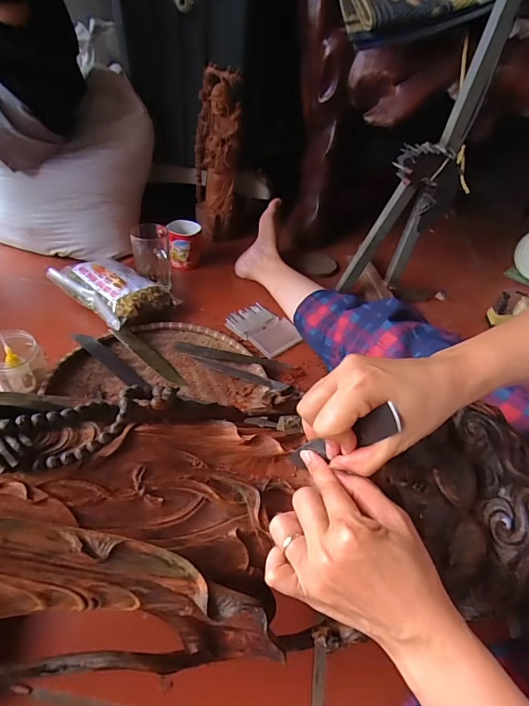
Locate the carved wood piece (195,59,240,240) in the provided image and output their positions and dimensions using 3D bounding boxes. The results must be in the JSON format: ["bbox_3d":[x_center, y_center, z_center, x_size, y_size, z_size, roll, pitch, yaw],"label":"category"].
[{"bbox_3d":[-0.116,-0.462,0.978,0.106,0.361,0.097,-1,41,-10],"label":"carved wood piece"}]

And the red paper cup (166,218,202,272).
[{"bbox_3d":[-0.186,-0.252,0.941,0.078,0.090,0.072,-2,42,-11],"label":"red paper cup"}]

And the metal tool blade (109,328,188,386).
[{"bbox_3d":[-0.199,0.005,0.702,0.168,0.009,0.035,37,39,20],"label":"metal tool blade"}]

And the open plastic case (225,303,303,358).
[{"bbox_3d":[0.001,-0.050,0.799,0.100,0.015,0.135,-29,53,-35],"label":"open plastic case"}]

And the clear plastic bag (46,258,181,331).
[{"bbox_3d":[-0.300,-0.126,0.796,0.235,0.069,0.143,32,47,26],"label":"clear plastic bag"}]

